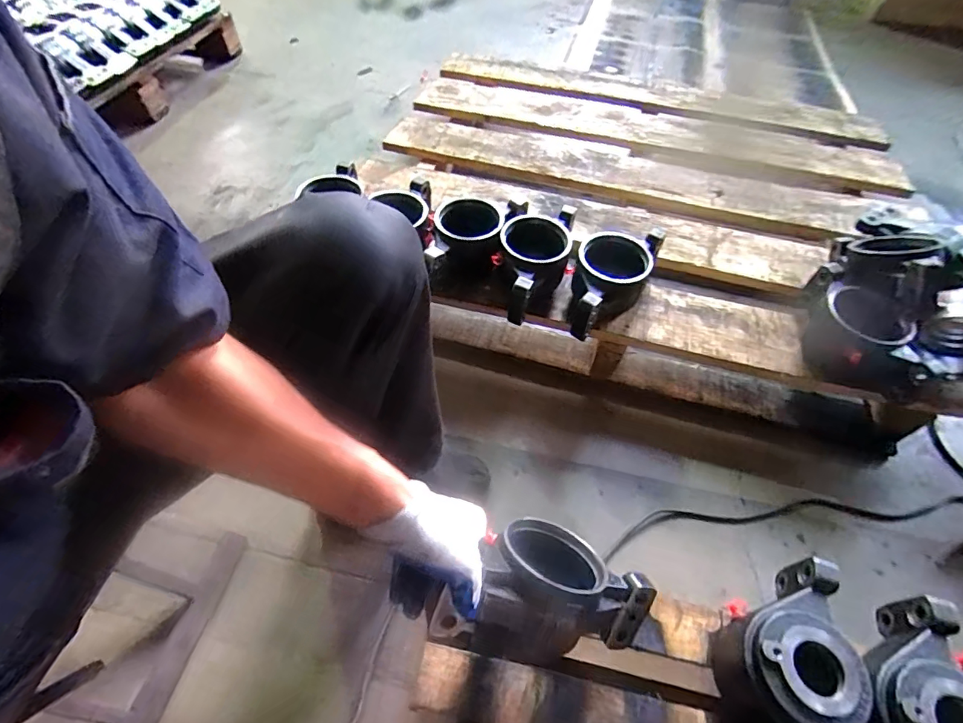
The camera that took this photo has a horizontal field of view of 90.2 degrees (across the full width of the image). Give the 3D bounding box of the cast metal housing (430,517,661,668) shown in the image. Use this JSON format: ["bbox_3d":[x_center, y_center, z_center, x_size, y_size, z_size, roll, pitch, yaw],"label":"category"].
[{"bbox_3d":[0.068,0.229,0.493,0.217,0.110,0.129,10,53,5],"label":"cast metal housing"}]

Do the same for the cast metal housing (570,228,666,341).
[{"bbox_3d":[0.209,-0.129,0.792,0.118,0.109,0.205,19,55,11],"label":"cast metal housing"}]

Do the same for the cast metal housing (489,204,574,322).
[{"bbox_3d":[0.084,-0.166,0.814,0.114,0.103,0.218,14,54,8],"label":"cast metal housing"}]

